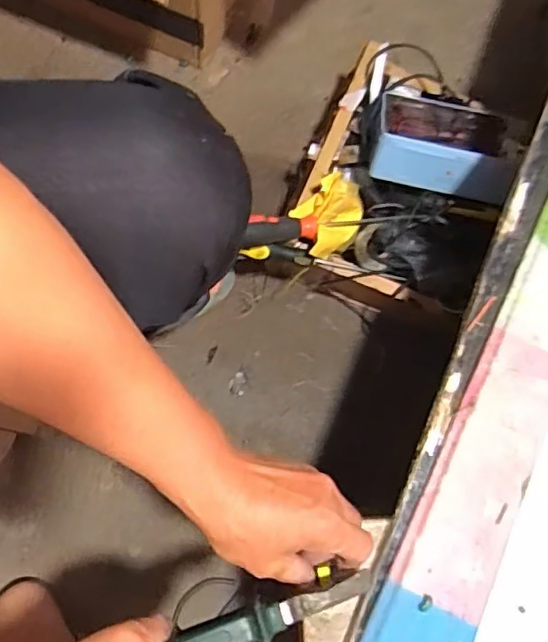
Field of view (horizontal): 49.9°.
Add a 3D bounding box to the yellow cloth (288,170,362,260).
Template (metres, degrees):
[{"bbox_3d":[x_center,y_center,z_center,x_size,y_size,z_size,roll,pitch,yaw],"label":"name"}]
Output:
[{"bbox_3d":[0.063,-0.115,0.635,0.082,0.052,0.066,-28,82,-9],"label":"yellow cloth"}]

